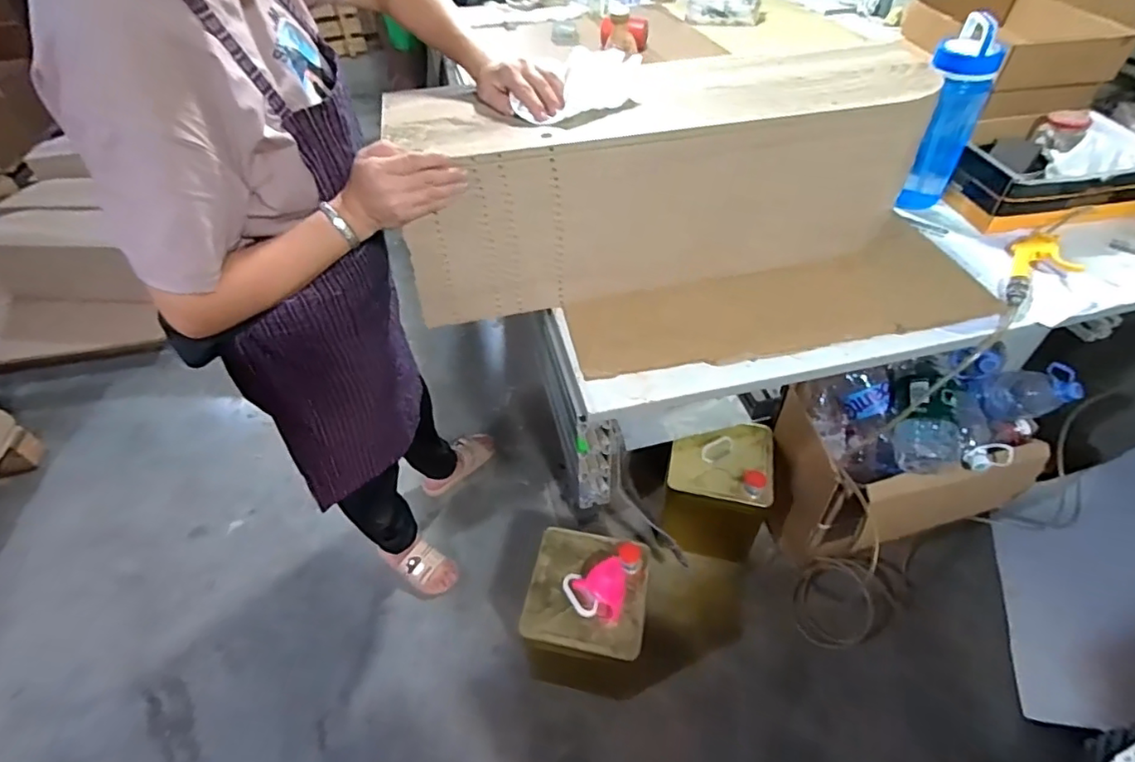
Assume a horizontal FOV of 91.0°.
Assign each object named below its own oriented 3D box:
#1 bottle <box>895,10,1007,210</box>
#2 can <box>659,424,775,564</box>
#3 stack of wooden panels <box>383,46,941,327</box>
[{"bbox_3d":[0.635,-0.440,0.938,0.092,0.286,0.080,22,52,23],"label":"bottle"},{"bbox_3d":[0.376,0.268,1.407,0.236,0.259,0.266,10,48,13],"label":"can"},{"bbox_3d":[0.139,-0.312,0.840,0.748,0.246,0.215,-13,47,-8],"label":"stack of wooden panels"}]

